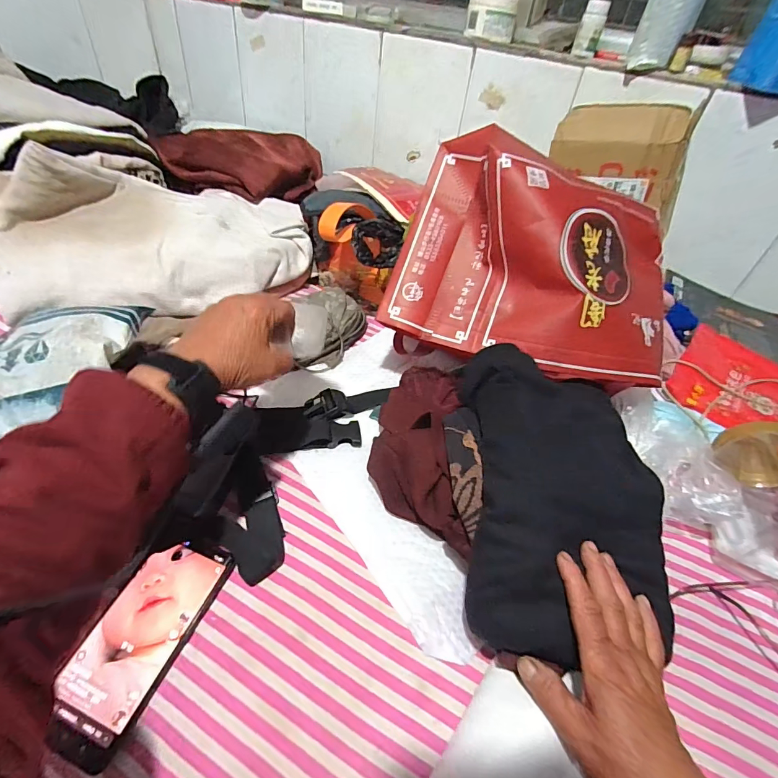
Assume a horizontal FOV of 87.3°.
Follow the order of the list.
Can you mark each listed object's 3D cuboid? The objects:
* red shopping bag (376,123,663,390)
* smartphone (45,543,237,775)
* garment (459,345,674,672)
[{"bbox_3d":[0.190,-0.141,0.516,0.328,0.159,0.242,23,77,-18],"label":"red shopping bag"},{"bbox_3d":[-0.211,0.209,0.349,0.078,0.015,0.160,19,51,10],"label":"smartphone"},{"bbox_3d":[0.165,0.085,0.382,0.183,0.071,0.272,5,50,-2],"label":"garment"}]

